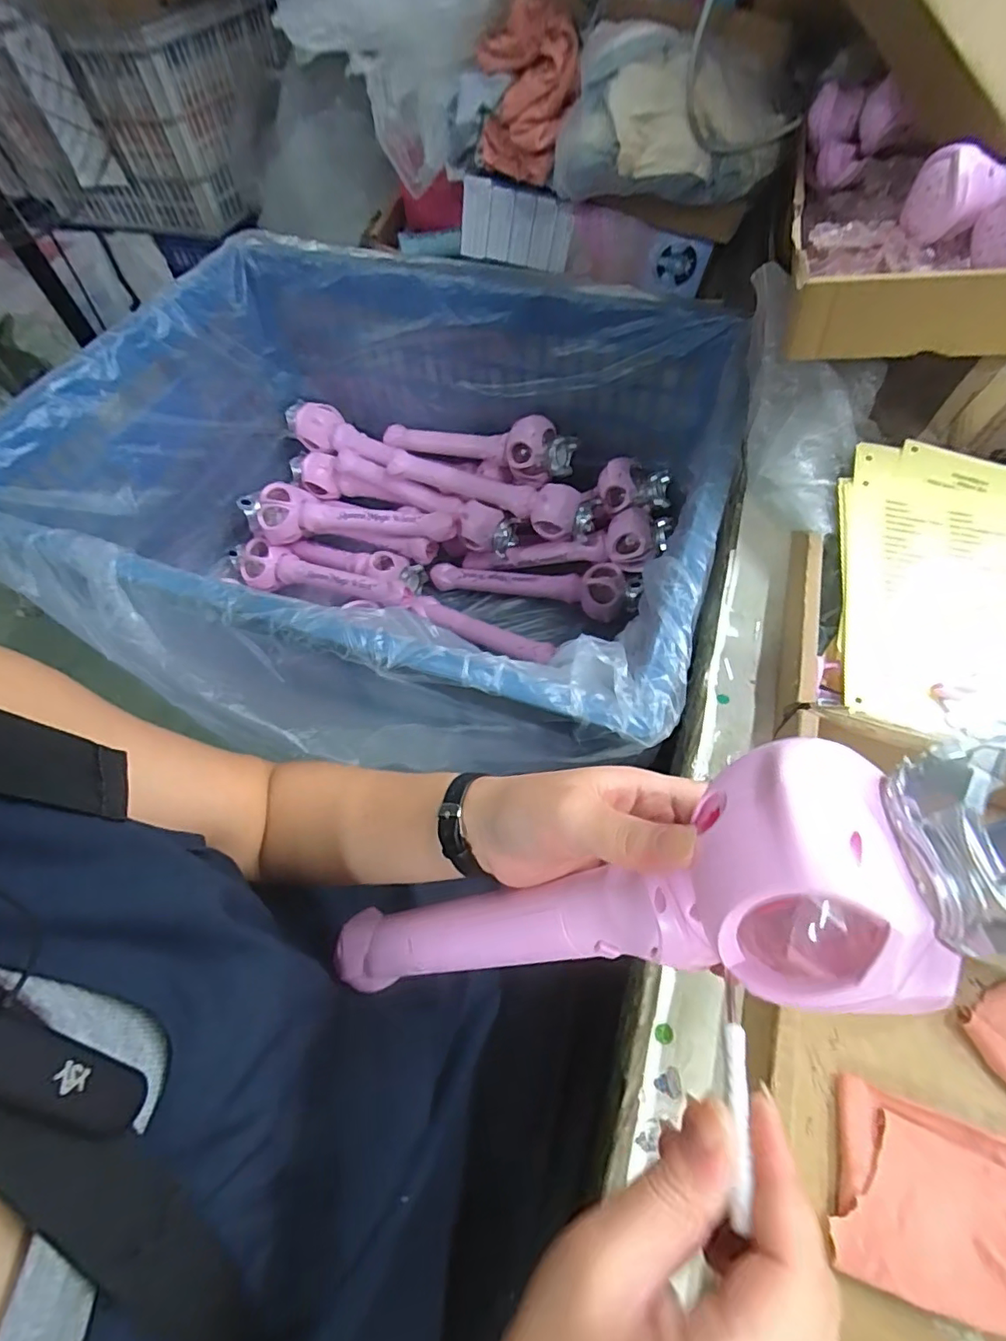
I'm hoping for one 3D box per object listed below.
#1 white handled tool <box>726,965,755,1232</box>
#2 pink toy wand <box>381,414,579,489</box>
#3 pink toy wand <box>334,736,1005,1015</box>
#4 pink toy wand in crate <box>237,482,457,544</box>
[{"bbox_3d":[0.076,0.134,0.179,0.007,0.005,0.067,11,41,10],"label":"white handled tool"},{"bbox_3d":[-0.054,-0.379,0.920,0.343,0.093,0.065,16,61,12],"label":"pink toy wand"},{"bbox_3d":[0.030,0.115,0.258,0.054,0.342,0.076,21,51,-34],"label":"pink toy wand"},{"bbox_3d":[-0.259,-0.256,0.920,0.353,0.065,0.067,7,60,7],"label":"pink toy wand in crate"}]

